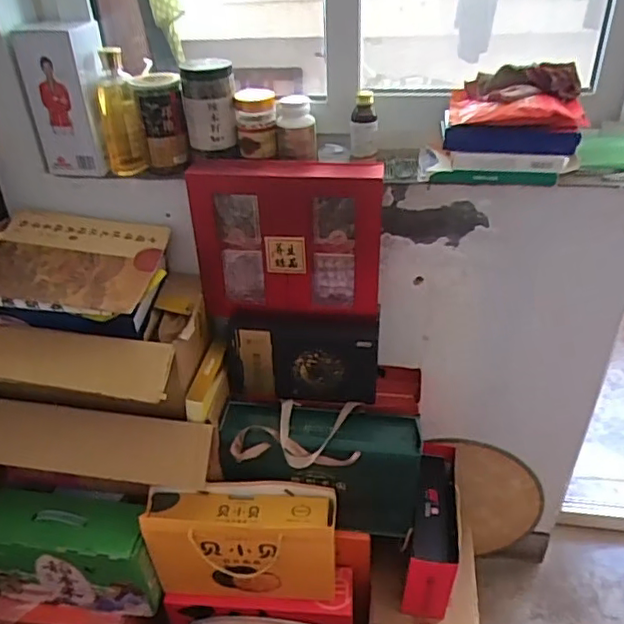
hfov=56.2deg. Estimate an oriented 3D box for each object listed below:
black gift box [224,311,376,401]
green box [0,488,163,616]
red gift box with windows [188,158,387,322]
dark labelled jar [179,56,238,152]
[{"bbox_3d":[-0.016,0.078,1.114,0.282,0.157,0.087,2,35,7],"label":"black gift box"},{"bbox_3d":[-0.461,0.469,1.155,0.327,0.213,0.121,2,35,7],"label":"green box"},{"bbox_3d":[-0.043,-0.123,1.021,0.322,0.271,0.075,1,35,5],"label":"red gift box with windows"},{"bbox_3d":[-0.173,-0.347,0.986,0.084,0.144,0.079,-7,35,-7],"label":"dark labelled jar"}]

